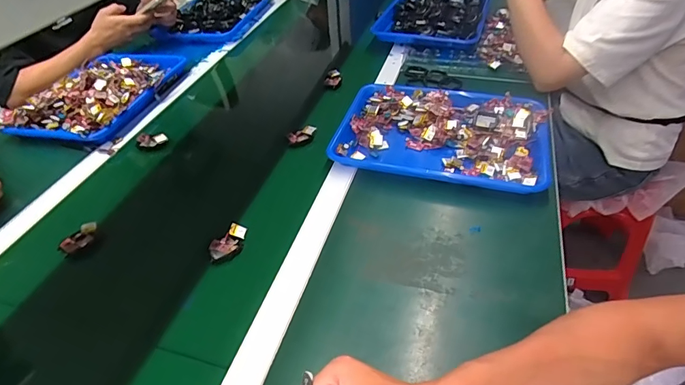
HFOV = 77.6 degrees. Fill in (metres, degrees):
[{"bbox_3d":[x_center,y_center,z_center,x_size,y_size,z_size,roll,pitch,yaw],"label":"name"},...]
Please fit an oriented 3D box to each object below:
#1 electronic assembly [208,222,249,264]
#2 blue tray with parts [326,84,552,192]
[{"bbox_3d":[-0.154,0.068,0.577,0.032,0.019,0.064,24,49,25],"label":"electronic assembly"},{"bbox_3d":[0.162,-0.103,0.718,0.341,0.033,0.241,10,45,13],"label":"blue tray with parts"}]

